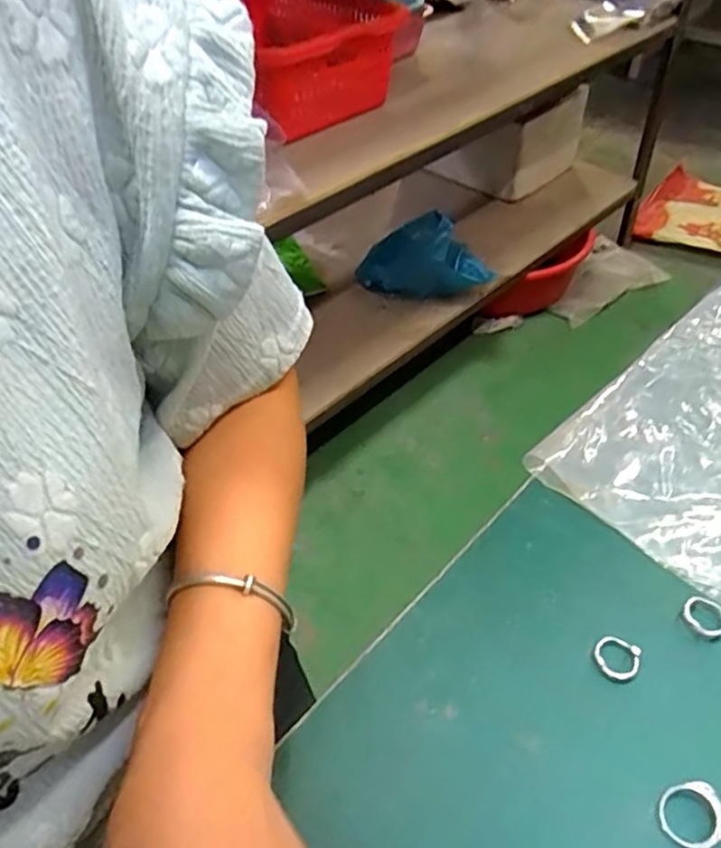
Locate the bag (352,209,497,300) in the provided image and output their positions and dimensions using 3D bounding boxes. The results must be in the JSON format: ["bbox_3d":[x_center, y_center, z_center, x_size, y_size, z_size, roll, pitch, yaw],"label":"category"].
[{"bbox_3d":[0.122,-0.330,1.296,0.285,0.178,0.059,9,47,13],"label":"bag"}]

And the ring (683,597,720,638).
[{"bbox_3d":[0.169,0.093,0.315,0.020,0.004,0.020,-1,47,1],"label":"ring"}]

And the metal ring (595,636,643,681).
[{"bbox_3d":[0.121,0.109,0.303,0.020,0.006,0.019,-1,47,1],"label":"metal ring"}]

